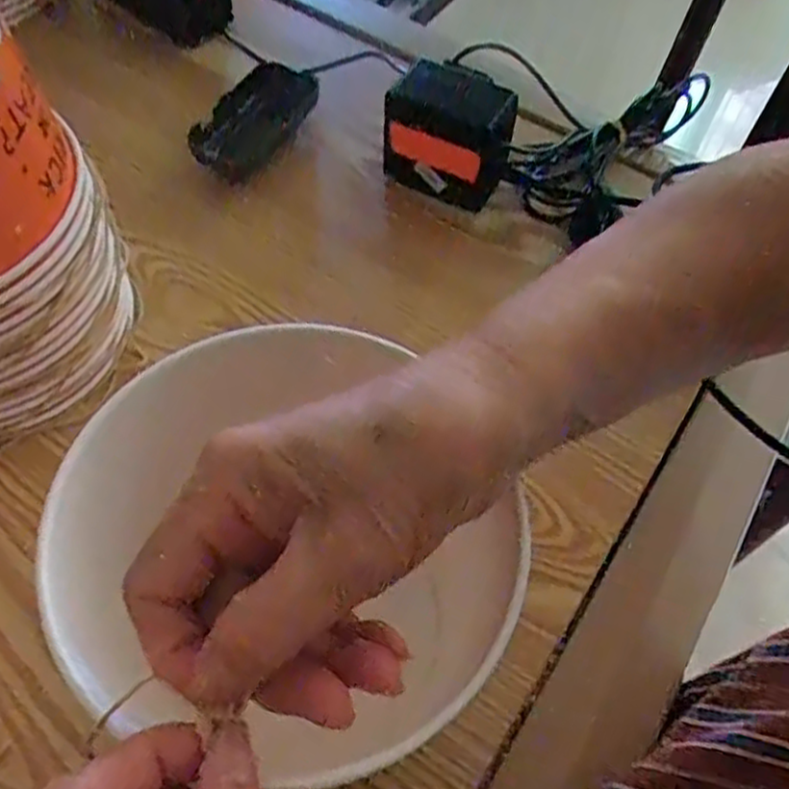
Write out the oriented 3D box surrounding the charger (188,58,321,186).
[{"bbox_3d":[-0.100,-0.200,0.546,0.051,0.030,0.105,29,60,14],"label":"charger"}]

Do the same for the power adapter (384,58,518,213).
[{"bbox_3d":[0.036,-0.174,0.510,0.085,0.076,0.048,23,59,10],"label":"power adapter"}]

